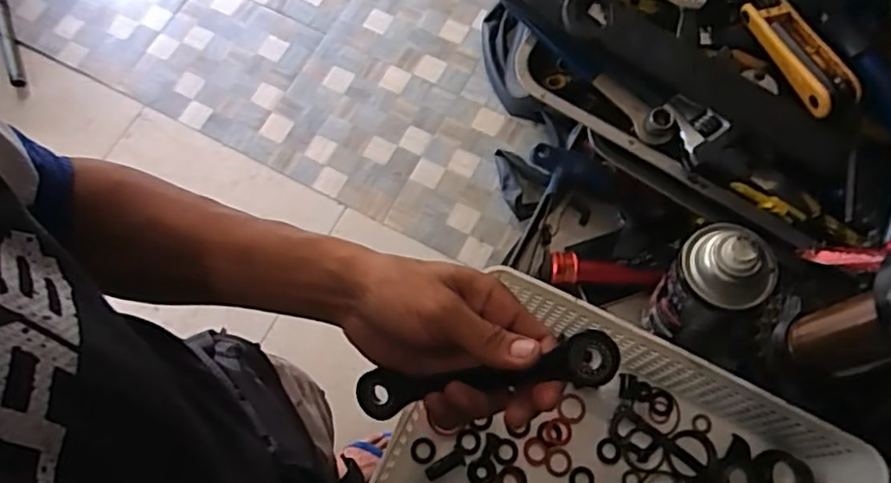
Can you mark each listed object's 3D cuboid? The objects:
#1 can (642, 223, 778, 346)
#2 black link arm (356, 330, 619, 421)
[{"bbox_3d":[0.191,0.034,0.480,0.064,0.142,0.056,-34,74,-10],"label":"can"},{"bbox_3d":[0.019,0.082,0.386,0.166,0.017,0.030,-13,69,23],"label":"black link arm"}]

